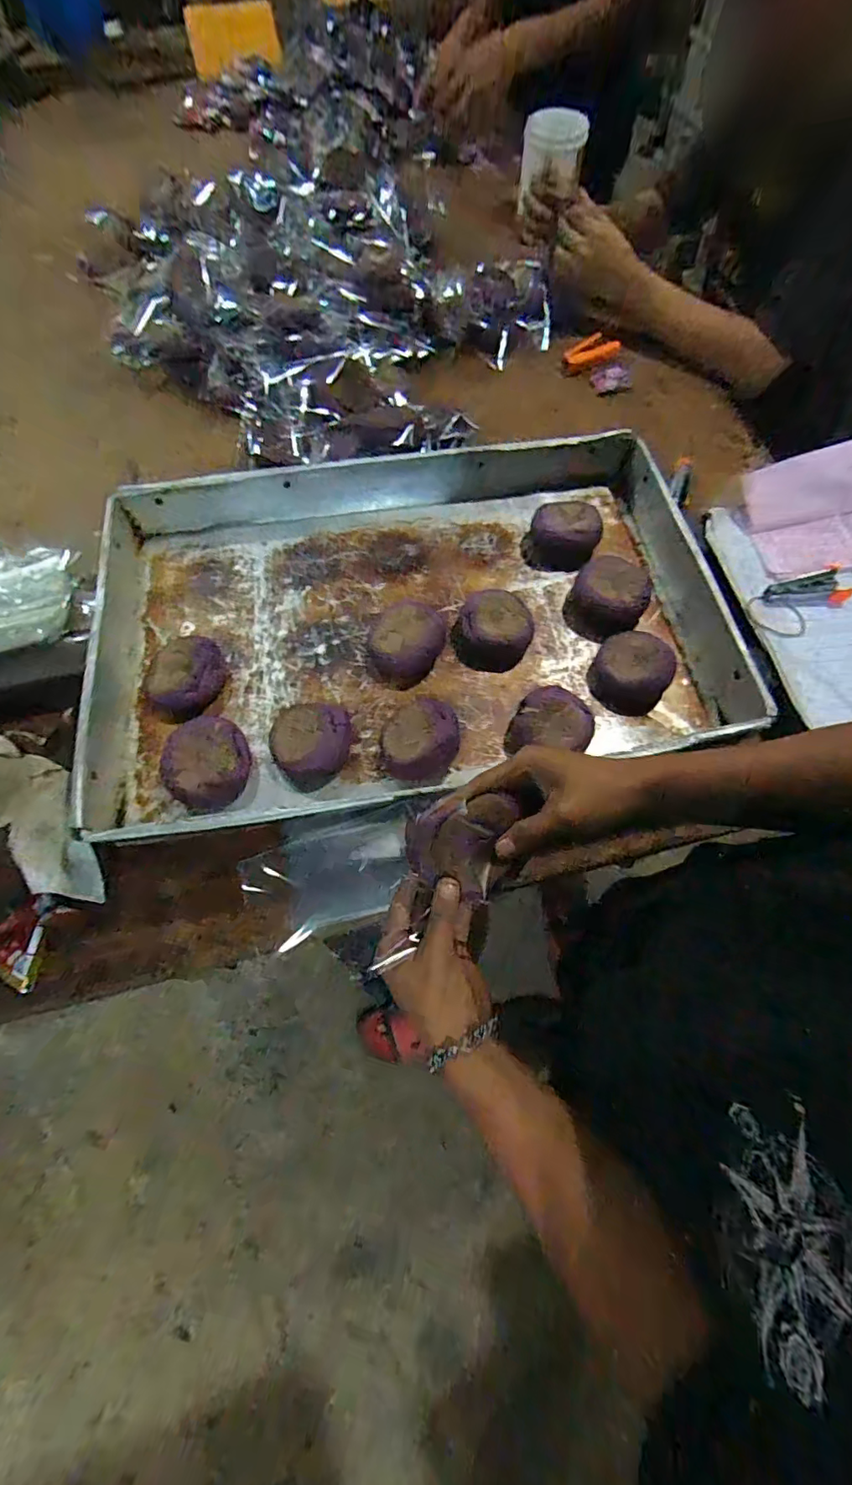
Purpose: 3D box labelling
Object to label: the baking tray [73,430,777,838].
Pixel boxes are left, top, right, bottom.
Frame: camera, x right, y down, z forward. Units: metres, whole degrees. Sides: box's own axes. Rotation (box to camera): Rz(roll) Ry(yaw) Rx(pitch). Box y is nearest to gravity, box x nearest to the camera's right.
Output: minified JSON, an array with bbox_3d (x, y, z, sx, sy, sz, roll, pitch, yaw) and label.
[{"bbox_3d":[-0.021,-0.135,0.559,0.641,0.066,0.411,-9,68,-4],"label":"baking tray"}]

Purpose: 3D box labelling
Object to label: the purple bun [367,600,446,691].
[{"bbox_3d":[-0.023,-0.105,0.561,0.074,0.038,0.091,30,70,11],"label":"purple bun"}]

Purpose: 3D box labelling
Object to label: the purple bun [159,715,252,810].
[{"bbox_3d":[-0.203,0.020,0.495,0.075,0.040,0.083,11,67,4],"label":"purple bun"}]

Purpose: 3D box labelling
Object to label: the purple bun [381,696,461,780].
[{"bbox_3d":[-0.005,-0.004,0.517,0.083,0.043,0.078,0,67,-1],"label":"purple bun"}]

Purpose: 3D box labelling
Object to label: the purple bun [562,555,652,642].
[{"bbox_3d":[0.206,-0.165,0.594,0.079,0.040,0.099,28,70,11],"label":"purple bun"}]

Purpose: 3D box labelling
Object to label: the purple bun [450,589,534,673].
[{"bbox_3d":[0.074,-0.122,0.574,0.080,0.036,0.087,0,67,-1],"label":"purple bun"}]

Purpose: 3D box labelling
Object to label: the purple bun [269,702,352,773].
[{"bbox_3d":[-0.112,-0.003,0.514,0.076,0.034,0.069,6,67,2],"label":"purple bun"}]

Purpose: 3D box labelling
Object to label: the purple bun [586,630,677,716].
[{"bbox_3d":[0.216,-0.077,0.554,0.073,0.048,0.082,22,69,8],"label":"purple bun"}]

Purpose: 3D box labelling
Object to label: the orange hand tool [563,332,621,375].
[{"bbox_3d":[0.263,-0.639,0.864,0.119,0.009,0.056,-39,71,-17],"label":"orange hand tool"}]

